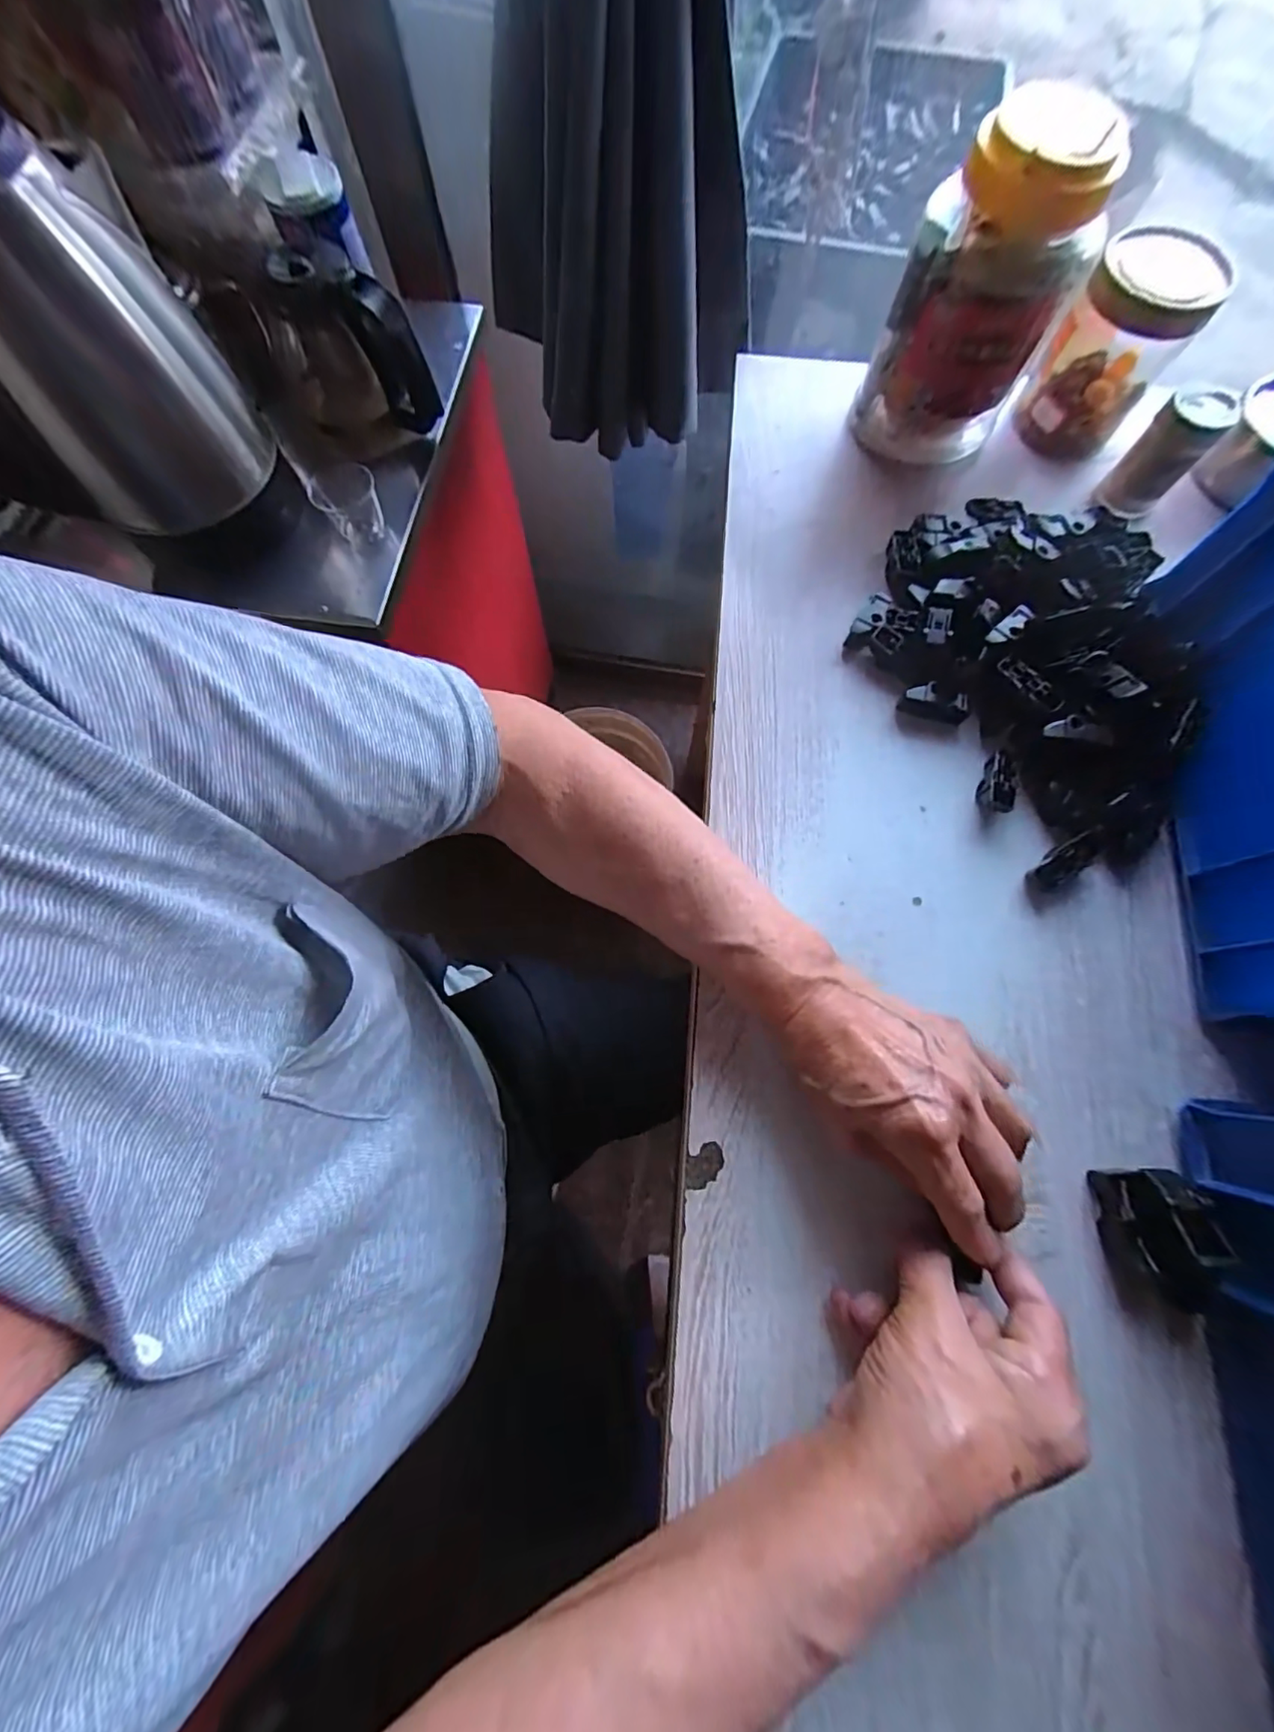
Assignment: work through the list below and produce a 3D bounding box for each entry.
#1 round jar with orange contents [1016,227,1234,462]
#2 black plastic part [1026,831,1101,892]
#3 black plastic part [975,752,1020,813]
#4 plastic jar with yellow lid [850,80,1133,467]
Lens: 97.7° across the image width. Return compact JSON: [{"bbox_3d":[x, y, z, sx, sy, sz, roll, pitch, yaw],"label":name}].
[{"bbox_3d":[0.366,-0.396,0.429,0.082,0.113,0.081,0,74,0],"label":"round jar with orange contents"},{"bbox_3d":[0.275,-0.003,0.357,0.049,0.017,0.019,-42,74,8],"label":"black plastic part"},{"bbox_3d":[0.243,-0.054,0.374,0.019,0.015,0.040,24,74,10],"label":"black plastic part"},{"bbox_3d":[0.243,-0.402,0.399,0.112,0.182,0.108,0,74,0],"label":"plastic jar with yellow lid"}]

